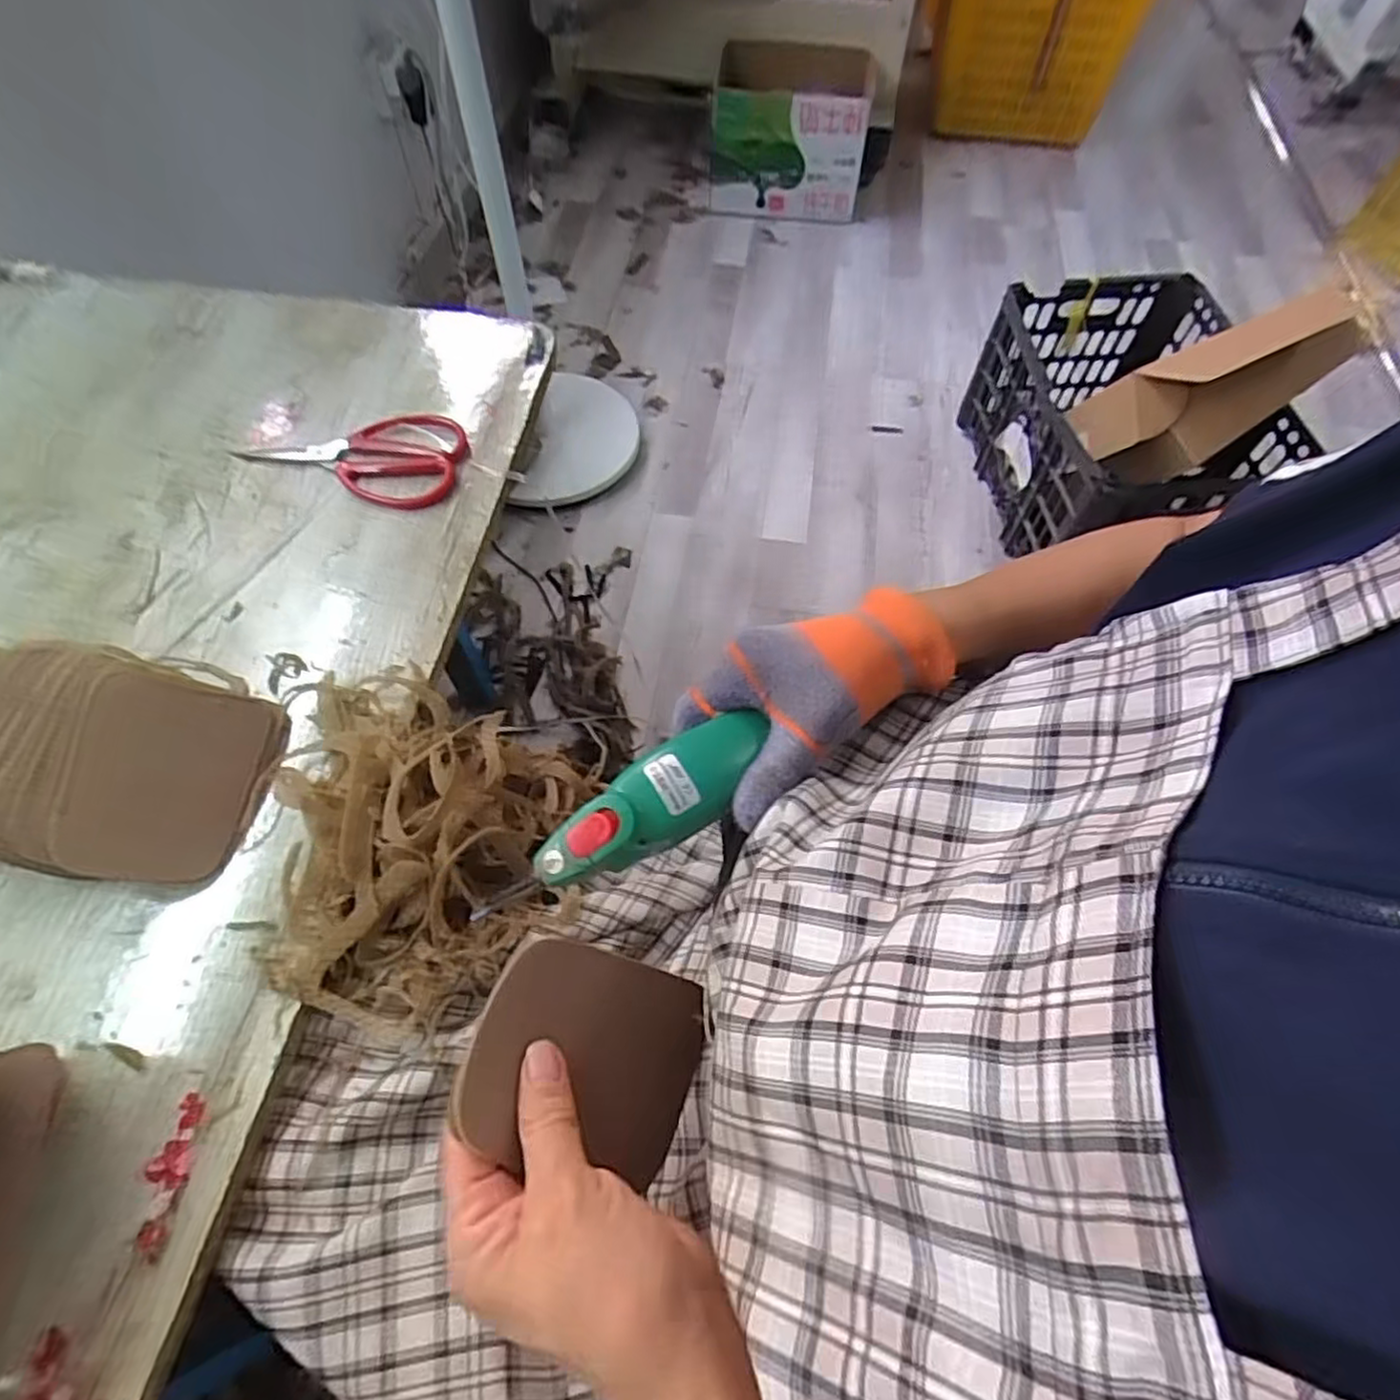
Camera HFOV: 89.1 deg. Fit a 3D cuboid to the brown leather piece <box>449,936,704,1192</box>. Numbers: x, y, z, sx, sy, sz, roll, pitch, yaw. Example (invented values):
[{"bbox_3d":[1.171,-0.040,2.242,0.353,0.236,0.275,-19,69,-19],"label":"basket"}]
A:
[{"bbox_3d":[-0.041,0.147,0.292,0.010,0.111,0.079,-1,58,49],"label":"brown leather piece"}]

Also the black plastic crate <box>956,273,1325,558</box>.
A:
[{"bbox_3d":[0.662,-0.439,1.171,0.357,0.263,0.443,-3,63,-2],"label":"black plastic crate"}]

